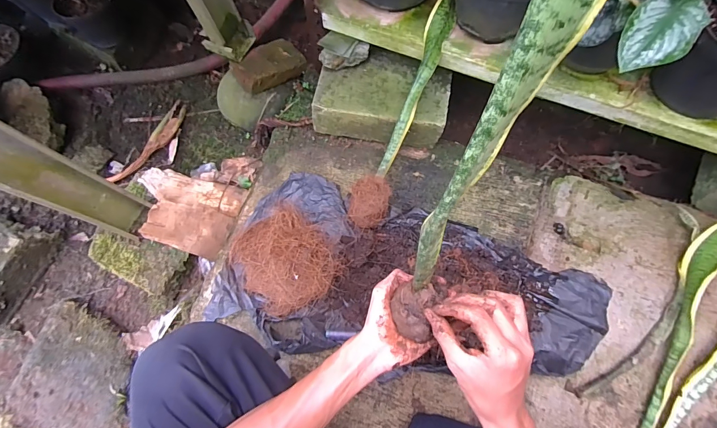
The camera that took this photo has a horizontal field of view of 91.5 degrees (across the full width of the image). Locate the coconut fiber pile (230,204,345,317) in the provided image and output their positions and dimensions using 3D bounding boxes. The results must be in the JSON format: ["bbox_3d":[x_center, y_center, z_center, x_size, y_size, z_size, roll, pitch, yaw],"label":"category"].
[{"bbox_3d":[-0.133,0.079,0.615,0.194,0.078,0.160,43,77,16],"label":"coconut fiber pile"}]

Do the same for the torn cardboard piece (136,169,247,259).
[{"bbox_3d":[-0.350,-0.004,0.699,0.207,0.051,0.153,10,71,6],"label":"torn cardboard piece"}]

